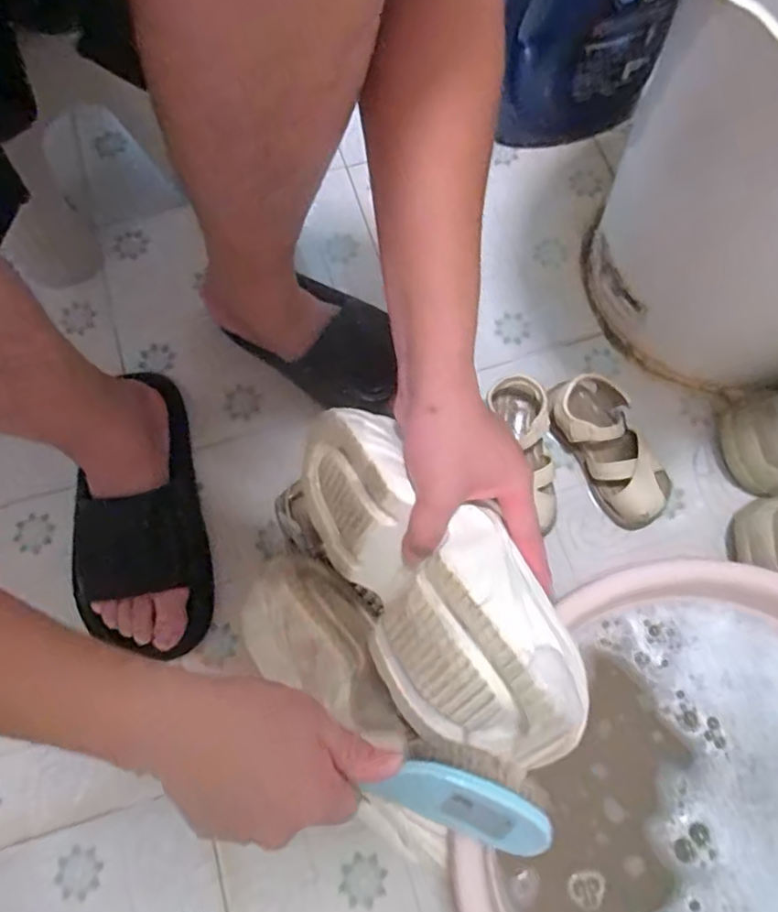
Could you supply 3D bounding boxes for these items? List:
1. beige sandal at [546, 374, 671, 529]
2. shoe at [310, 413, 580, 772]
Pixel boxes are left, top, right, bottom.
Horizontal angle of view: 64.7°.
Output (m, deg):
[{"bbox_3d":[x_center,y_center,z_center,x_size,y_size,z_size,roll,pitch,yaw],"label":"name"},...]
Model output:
[{"bbox_3d":[0.215,-0.005,0.596,0.064,0.053,0.148,-30,74,-9],"label":"beige sandal"},{"bbox_3d":[0.037,0.083,0.430,0.098,0.123,0.261,-6,45,-38],"label":"shoe"}]

